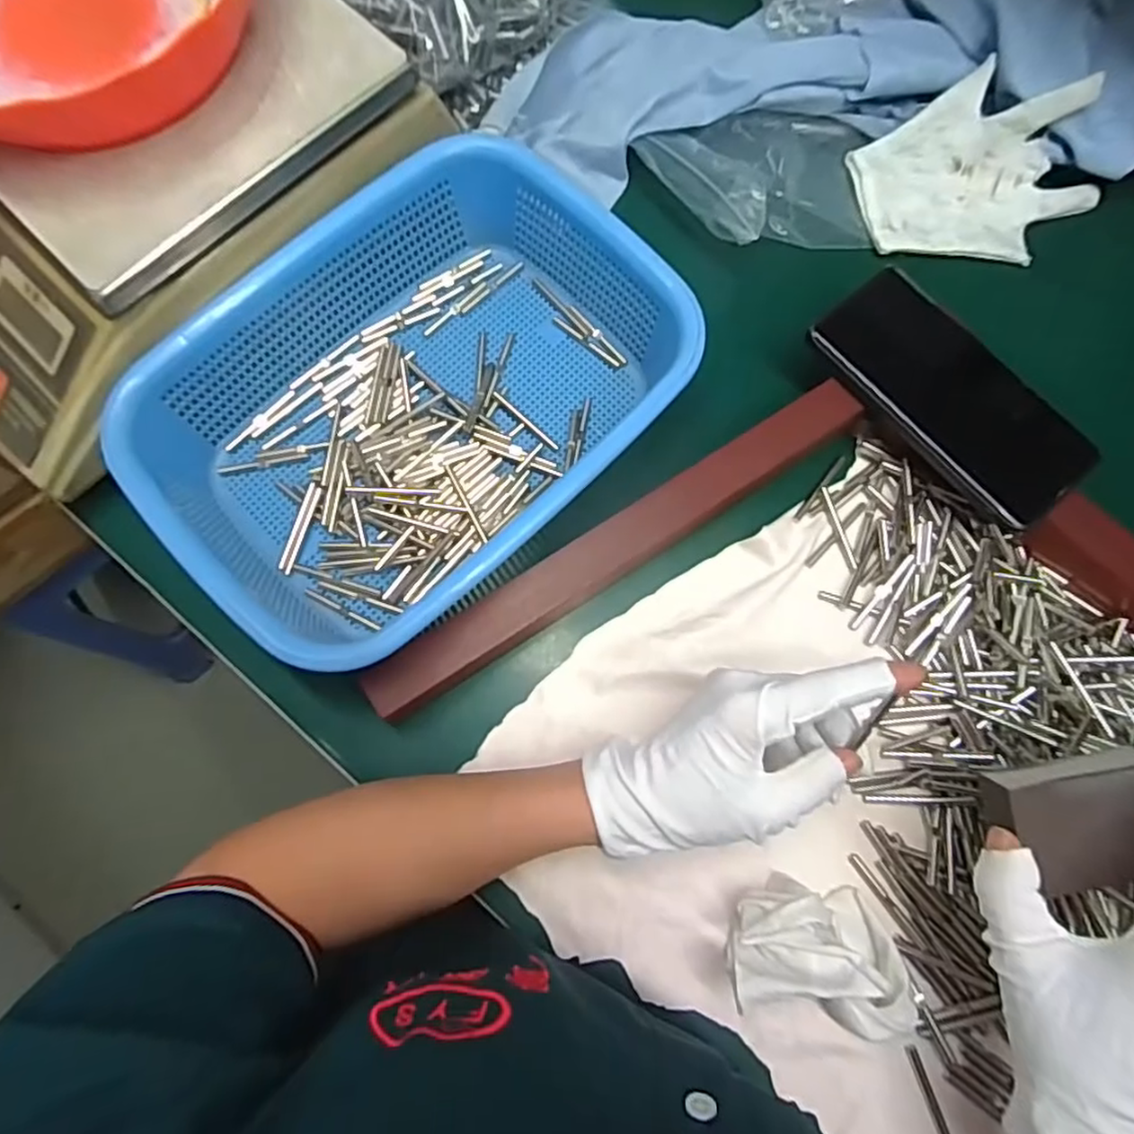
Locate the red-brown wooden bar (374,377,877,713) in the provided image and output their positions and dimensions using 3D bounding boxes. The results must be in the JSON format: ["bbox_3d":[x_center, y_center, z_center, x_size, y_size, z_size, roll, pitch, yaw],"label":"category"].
[{"bbox_3d":[0.031,-0.011,0.372,0.310,0.033,0.033,-32,79,-7],"label":"red-brown wooden bar"}]

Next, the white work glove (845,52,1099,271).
[{"bbox_3d":[0.273,-0.262,0.432,0.146,0.048,0.120,-21,78,-5],"label":"white work glove"}]

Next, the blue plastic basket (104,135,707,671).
[{"bbox_3d":[-0.087,-0.091,0.376,0.285,0.070,0.208,-43,81,-9],"label":"blue plastic basket"}]

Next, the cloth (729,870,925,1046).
[{"bbox_3d":[0.126,0.188,0.317,0.091,0.042,0.056,17,78,4],"label":"cloth"}]

